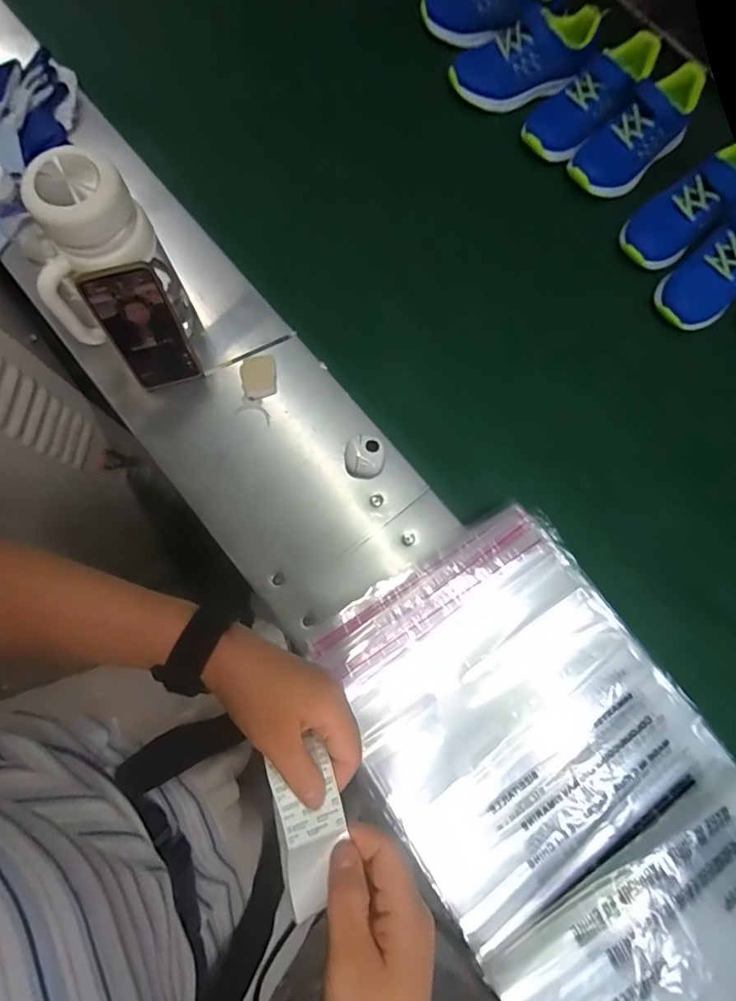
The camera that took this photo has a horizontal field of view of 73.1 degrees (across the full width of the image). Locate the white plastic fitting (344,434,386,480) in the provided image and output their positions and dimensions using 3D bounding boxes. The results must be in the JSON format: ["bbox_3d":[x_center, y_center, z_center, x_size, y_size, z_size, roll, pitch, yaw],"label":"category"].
[{"bbox_3d":[-0.004,-0.052,0.607,0.047,0.027,0.049,0,75,0],"label":"white plastic fitting"}]

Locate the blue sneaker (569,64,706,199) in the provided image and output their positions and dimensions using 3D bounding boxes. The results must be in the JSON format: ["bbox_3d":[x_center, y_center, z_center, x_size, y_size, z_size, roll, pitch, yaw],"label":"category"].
[{"bbox_3d":[0.391,-0.527,0.723,0.217,0.090,0.081,-40,78,5],"label":"blue sneaker"}]

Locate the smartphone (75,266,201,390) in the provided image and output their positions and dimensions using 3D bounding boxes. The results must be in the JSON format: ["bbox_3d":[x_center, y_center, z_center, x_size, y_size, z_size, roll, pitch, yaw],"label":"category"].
[{"bbox_3d":[-0.255,-0.191,0.571,0.077,0.161,0.007,-17,60,-5],"label":"smartphone"}]

